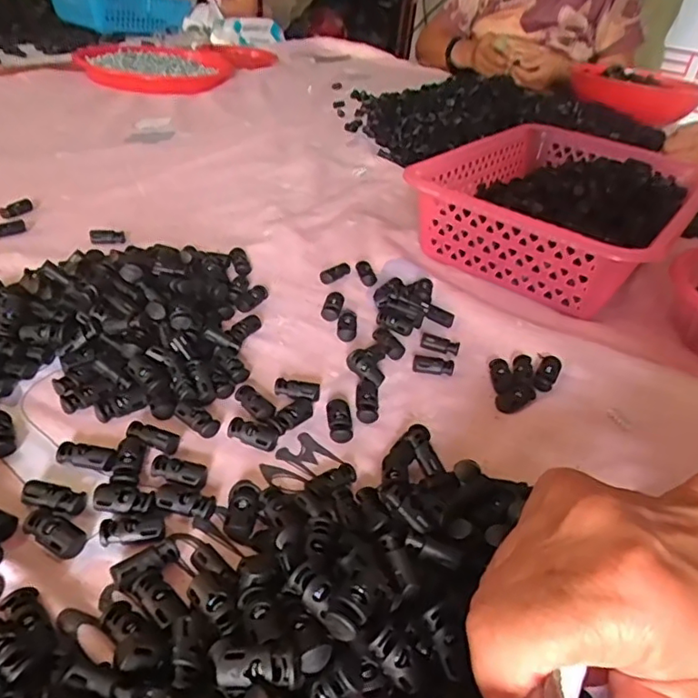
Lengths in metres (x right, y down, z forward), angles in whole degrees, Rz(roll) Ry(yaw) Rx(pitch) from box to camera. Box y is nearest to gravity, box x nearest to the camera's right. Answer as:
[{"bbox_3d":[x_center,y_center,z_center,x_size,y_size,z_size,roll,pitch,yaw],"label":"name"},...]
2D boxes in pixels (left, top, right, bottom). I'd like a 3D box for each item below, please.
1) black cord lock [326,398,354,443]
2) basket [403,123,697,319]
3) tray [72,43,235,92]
[{"bbox_3d":[-0.006,0.042,0.330,0.013,0.008,0.029,-1,37,-12],"label":"black cord lock"},{"bbox_3d":[0.211,-0.142,0.559,0.202,0.077,0.309,28,41,26],"label":"basket"},{"bbox_3d":[-0.329,-0.487,0.968,0.247,0.037,0.216,-2,37,-13],"label":"tray"}]

